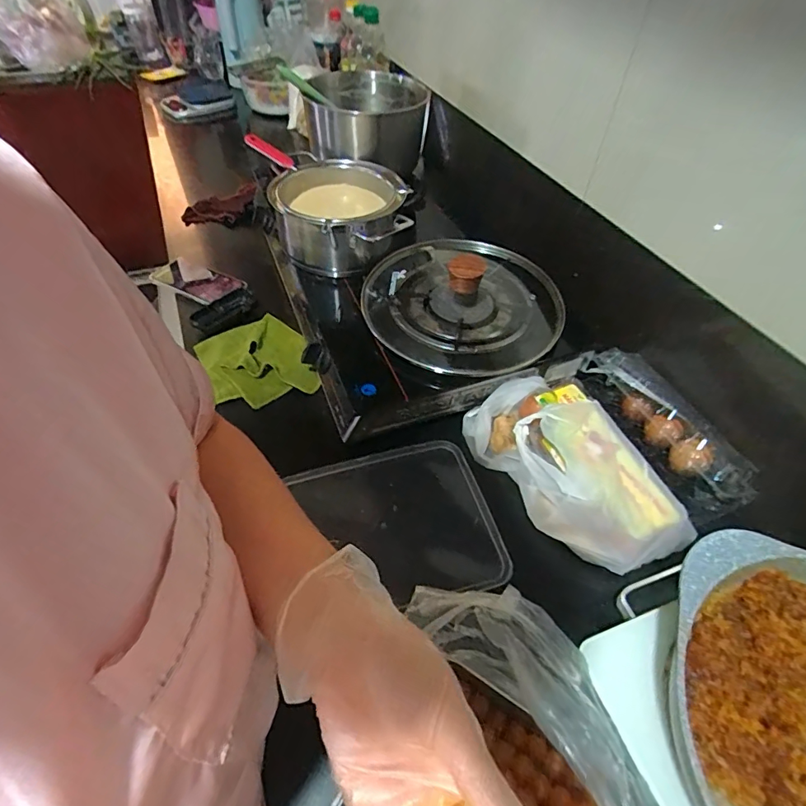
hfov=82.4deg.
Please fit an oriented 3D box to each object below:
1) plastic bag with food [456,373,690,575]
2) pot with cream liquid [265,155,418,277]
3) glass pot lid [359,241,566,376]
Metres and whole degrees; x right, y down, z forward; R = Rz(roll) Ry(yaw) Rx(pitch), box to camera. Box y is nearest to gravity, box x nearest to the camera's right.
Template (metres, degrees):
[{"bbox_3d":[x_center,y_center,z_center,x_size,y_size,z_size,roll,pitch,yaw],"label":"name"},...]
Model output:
[{"bbox_3d":[0.199,0.072,0.554,0.142,0.074,0.271,-24,55,-21],"label":"plastic bag with food"},{"bbox_3d":[-0.098,-0.297,0.736,0.201,0.097,0.201,1,50,-1],"label":"pot with cream liquid"},{"bbox_3d":[0.084,-0.156,0.644,0.267,0.079,0.275,1,50,-1],"label":"glass pot lid"}]

